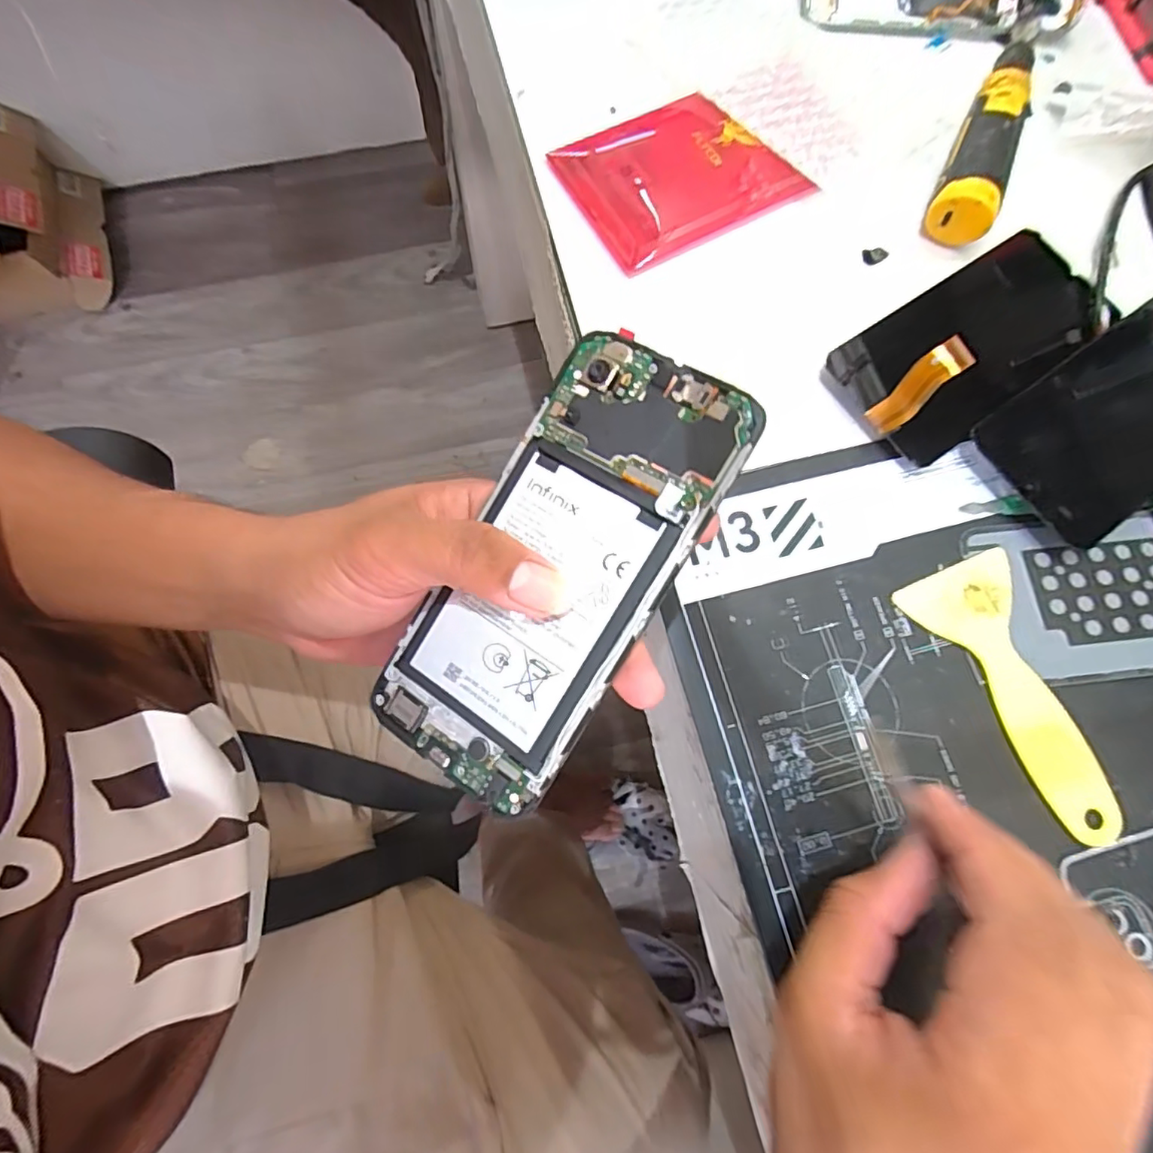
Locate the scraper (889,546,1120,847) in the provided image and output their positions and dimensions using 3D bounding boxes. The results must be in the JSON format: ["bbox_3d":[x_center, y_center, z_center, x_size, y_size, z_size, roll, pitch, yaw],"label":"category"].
[{"bbox_3d":[0.190,0.053,0.250,0.052,0.004,0.122,-21,78,-6],"label":"scraper"}]

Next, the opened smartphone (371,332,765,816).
[{"bbox_3d":[-0.007,-0.003,0.200,0.071,0.005,0.160,32,93,18],"label":"opened smartphone"}]

